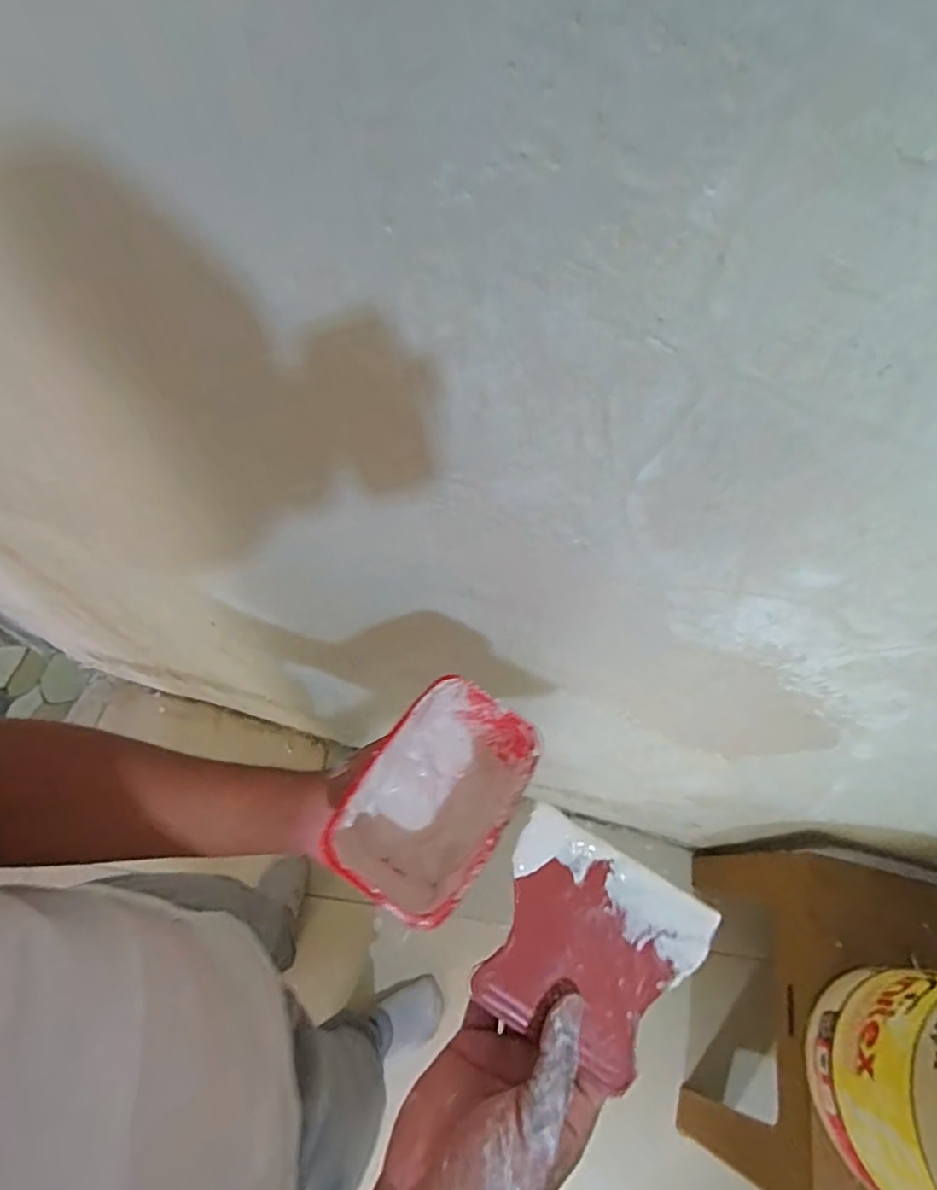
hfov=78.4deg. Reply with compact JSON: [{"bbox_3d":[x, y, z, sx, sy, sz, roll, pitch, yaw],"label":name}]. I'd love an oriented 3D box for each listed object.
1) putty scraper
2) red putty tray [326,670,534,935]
[{"bbox_3d":[0.068,0.199,0.325,0.116,0.006,0.106,31,71,7],"label":"putty scraper"},{"bbox_3d":[-0.022,0.152,0.434,0.101,0.099,0.154,31,65,16],"label":"red putty tray"}]

